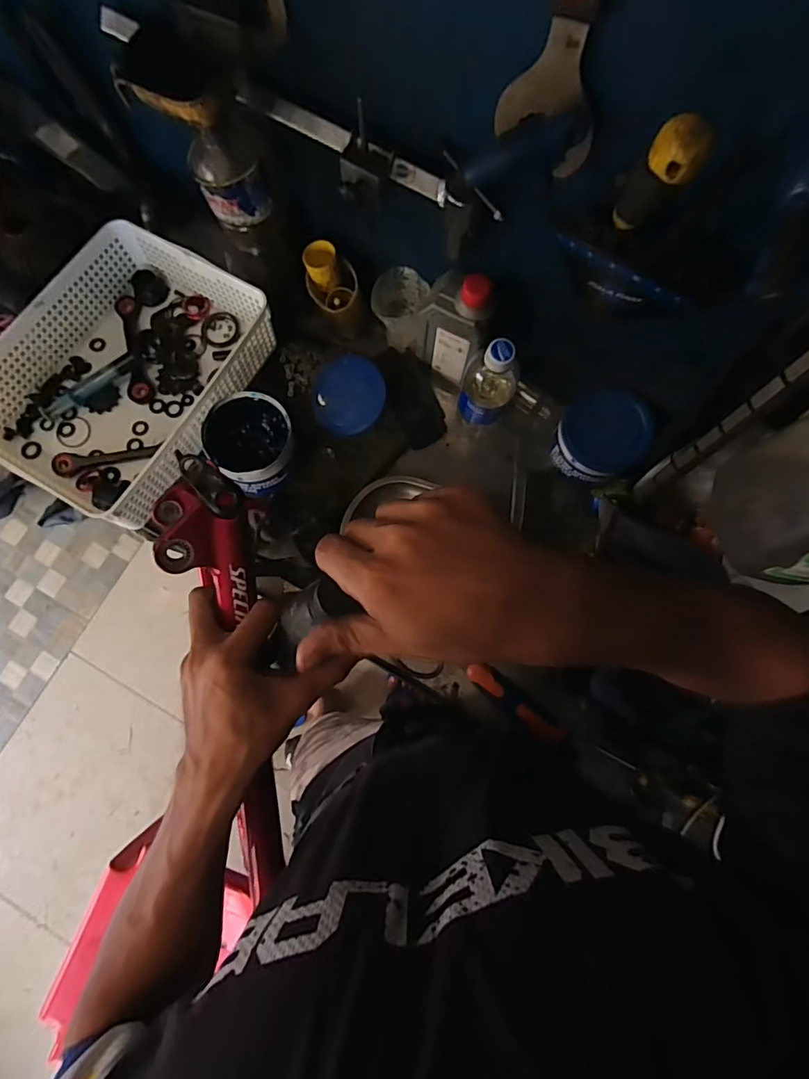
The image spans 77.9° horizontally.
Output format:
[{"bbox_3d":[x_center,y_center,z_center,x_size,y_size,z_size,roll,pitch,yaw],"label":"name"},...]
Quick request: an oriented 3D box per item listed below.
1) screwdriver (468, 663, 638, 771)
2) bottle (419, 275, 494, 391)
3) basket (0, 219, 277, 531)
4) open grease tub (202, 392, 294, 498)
[{"bbox_3d":[0.166,0.214,0.585,0.207,0.026,0.034,35,81,6],"label":"screwdriver"},{"bbox_3d":[0.056,-0.247,0.596,0.081,0.166,0.049,34,81,6],"label":"bottle"},{"bbox_3d":[-0.340,-0.204,0.623,0.253,0.085,0.329,30,80,6],"label":"basket"},{"bbox_3d":[-0.182,-0.113,0.608,0.104,0.071,0.105,-29,80,-5],"label":"open grease tub"}]

